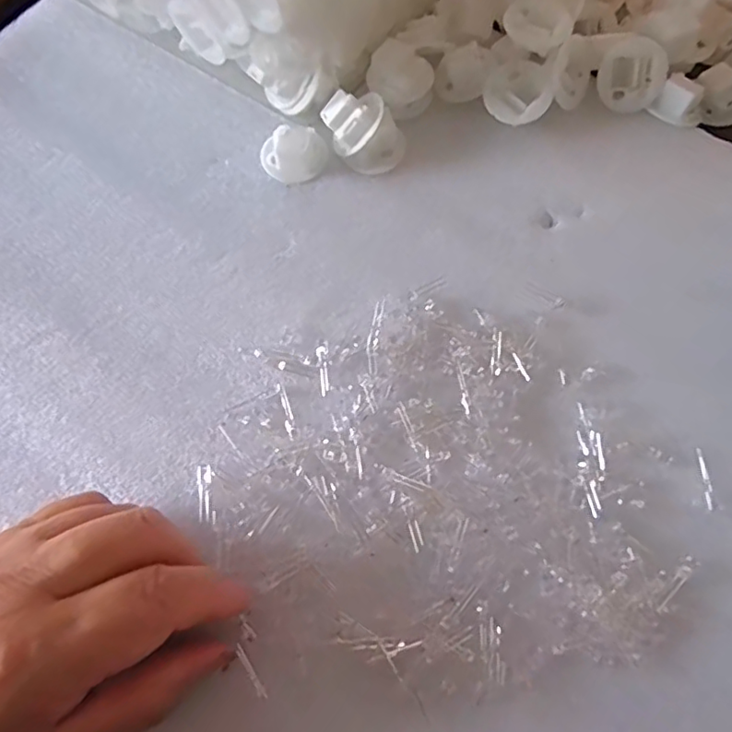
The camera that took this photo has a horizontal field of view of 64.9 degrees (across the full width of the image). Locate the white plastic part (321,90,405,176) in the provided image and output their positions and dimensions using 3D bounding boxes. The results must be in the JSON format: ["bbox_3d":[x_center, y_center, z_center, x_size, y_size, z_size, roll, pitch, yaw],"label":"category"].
[{"bbox_3d":[-0.002,-0.115,0.283,0.027,0.026,0.034,-38,73,-11],"label":"white plastic part"}]

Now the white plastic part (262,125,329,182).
[{"bbox_3d":[-0.036,-0.105,0.285,0.032,0.015,0.025,-5,70,0],"label":"white plastic part"}]

